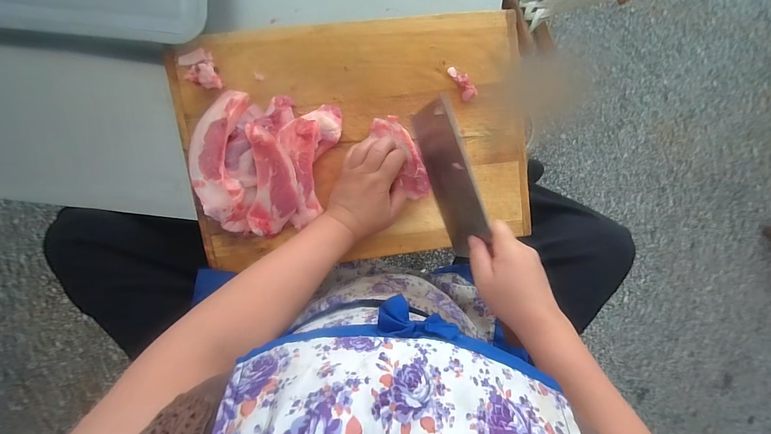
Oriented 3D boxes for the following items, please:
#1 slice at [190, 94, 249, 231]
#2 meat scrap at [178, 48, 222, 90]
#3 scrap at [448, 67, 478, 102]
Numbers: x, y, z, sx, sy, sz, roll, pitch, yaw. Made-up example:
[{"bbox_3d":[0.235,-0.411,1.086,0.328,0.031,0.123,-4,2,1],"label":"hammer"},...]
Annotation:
[{"bbox_3d":[-0.216,-0.069,0.419,0.072,0.038,0.174,3,97,-5],"label":"slice"},{"bbox_3d":[-0.238,-0.187,0.414,0.040,0.016,0.051,-19,99,-2],"label":"meat scrap"},{"bbox_3d":[0.108,-0.188,0.453,0.020,0.008,0.051,-33,99,0],"label":"scrap"}]

